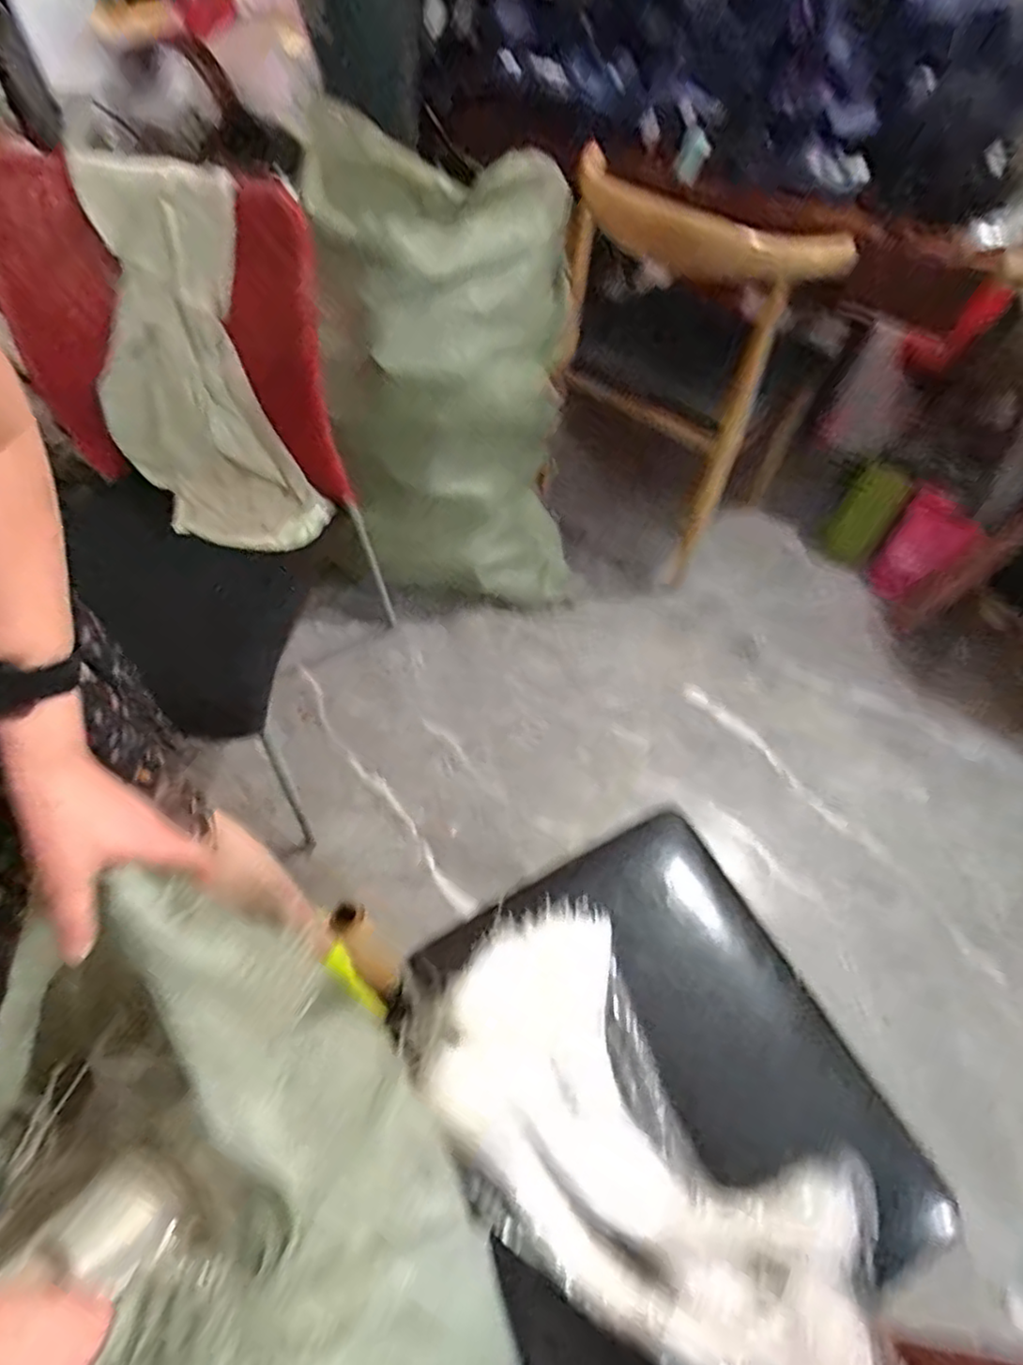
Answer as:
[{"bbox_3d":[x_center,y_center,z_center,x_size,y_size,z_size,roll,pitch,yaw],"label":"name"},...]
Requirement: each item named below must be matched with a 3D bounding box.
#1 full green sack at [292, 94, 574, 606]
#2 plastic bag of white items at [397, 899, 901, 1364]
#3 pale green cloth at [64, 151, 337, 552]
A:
[{"bbox_3d":[-0.095,-0.510,1.292,0.455,0.805,0.385,-10,59,-8],"label":"full green sack"},{"bbox_3d":[0.112,0.407,0.587,0.238,0.108,0.439,-37,66,-22],"label":"plastic bag of white items"},{"bbox_3d":[-0.473,-0.438,0.951,0.337,0.493,0.057,4,37,14],"label":"pale green cloth"}]

